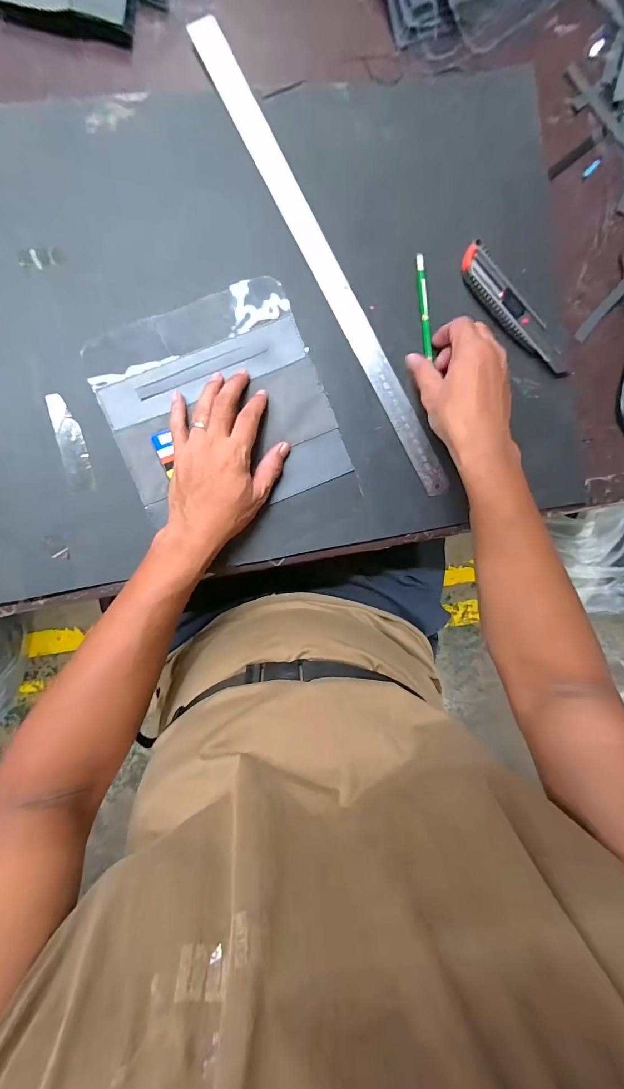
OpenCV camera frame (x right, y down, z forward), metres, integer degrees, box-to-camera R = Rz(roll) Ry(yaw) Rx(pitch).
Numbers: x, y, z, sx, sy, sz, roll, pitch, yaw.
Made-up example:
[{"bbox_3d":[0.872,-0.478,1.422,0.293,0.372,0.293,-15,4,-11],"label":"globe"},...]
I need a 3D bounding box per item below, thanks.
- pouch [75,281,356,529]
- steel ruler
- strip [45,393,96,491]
[{"bbox_3d":[-0.098,-0.143,0.386,0.216,0.011,0.221,-23,95,-3],"label":"pouch"},{"bbox_3d":[0.018,-0.290,0.390,0.030,0.007,0.522,-29,94,-2],"label":"steel ruler"},{"bbox_3d":[-0.245,-0.103,0.374,0.025,0.004,0.099,-13,94,-4],"label":"strip"}]

